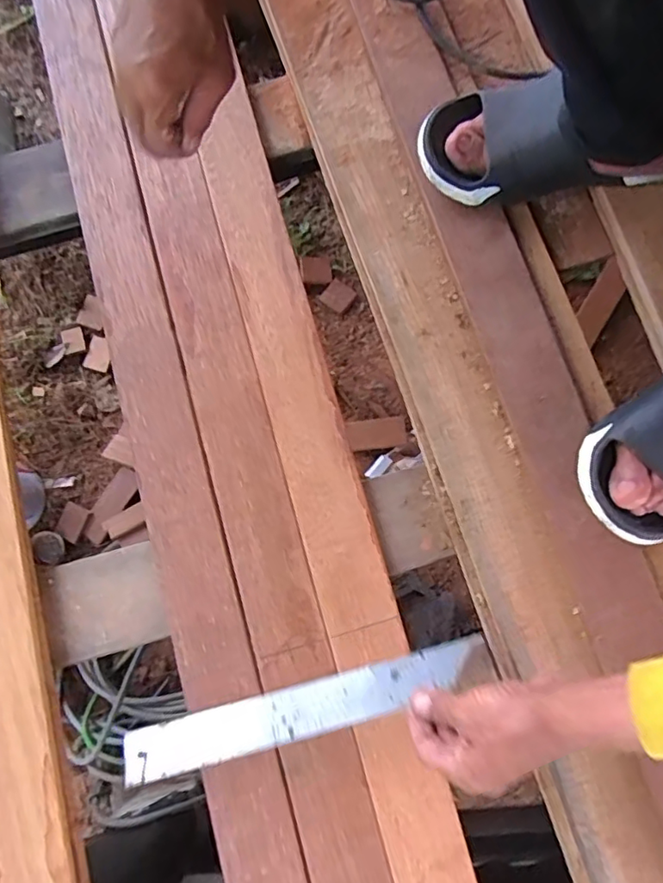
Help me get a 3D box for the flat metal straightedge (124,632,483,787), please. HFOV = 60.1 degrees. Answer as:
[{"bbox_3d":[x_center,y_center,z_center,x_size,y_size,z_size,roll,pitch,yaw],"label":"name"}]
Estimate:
[{"bbox_3d":[-0.028,0.215,0.455,0.292,0.008,0.039,-18,70,5],"label":"flat metal straightedge"}]

